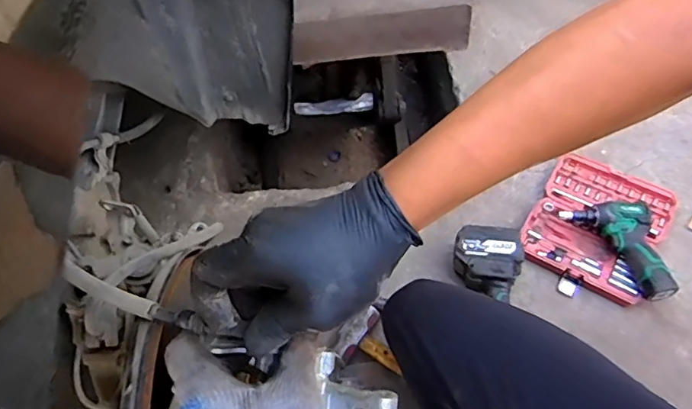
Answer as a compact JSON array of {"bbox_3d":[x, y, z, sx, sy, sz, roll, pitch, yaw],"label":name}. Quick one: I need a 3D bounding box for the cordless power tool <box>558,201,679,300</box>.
[{"bbox_3d":[0.554,0.072,1.043,0.117,0.077,0.239,-26,56,-17],"label":"cordless power tool"}]

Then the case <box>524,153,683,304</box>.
[{"bbox_3d":[0.536,0.026,1.112,0.255,0.046,0.321,26,57,19],"label":"case"}]

